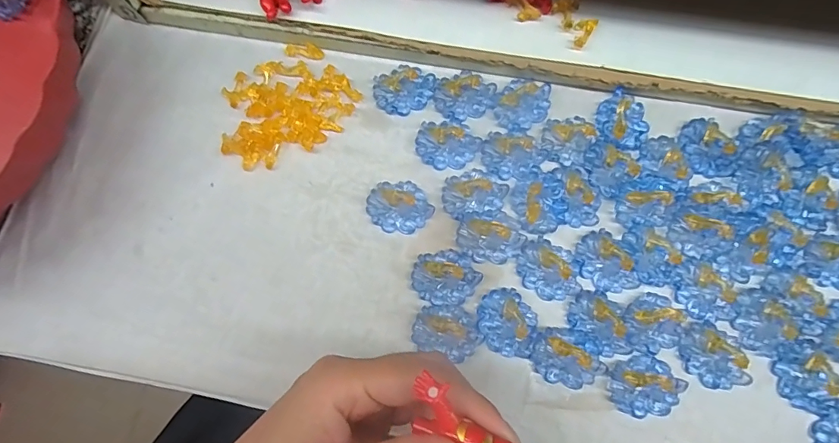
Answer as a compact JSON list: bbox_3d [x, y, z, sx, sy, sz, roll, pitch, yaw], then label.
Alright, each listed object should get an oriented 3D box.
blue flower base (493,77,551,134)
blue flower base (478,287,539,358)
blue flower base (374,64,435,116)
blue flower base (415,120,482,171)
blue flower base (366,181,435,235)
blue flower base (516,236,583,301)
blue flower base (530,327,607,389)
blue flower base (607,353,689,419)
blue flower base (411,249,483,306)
[{"bbox_3d":[0.064,-0.071,0.264,0.029,0.009,0.034,27,81,6],"label":"blue flower base"},{"bbox_3d":[0.048,0.056,0.238,0.030,0.007,0.037,-36,81,-5],"label":"blue flower base"},{"bbox_3d":[-0.009,-0.082,0.269,0.037,0.006,0.028,-24,80,-3],"label":"blue flower base"},{"bbox_3d":[0.016,-0.045,0.260,0.035,0.004,0.027,29,81,6],"label":"blue flower base"},{"bbox_3d":[-0.011,-0.009,0.249,0.037,0.014,0.030,7,80,2],"label":"blue flower base"},{"bbox_3d":[0.073,0.027,0.240,0.037,0.013,0.030,25,81,5],"label":"blue flower base"},{"bbox_3d":[0.080,0.073,0.233,0.037,0.007,0.029,8,80,2],"label":"blue flower base"},{"bbox_3d":[0.119,0.088,0.230,0.035,0.004,0.032,0,80,1],"label":"blue flower base"},{"bbox_3d":[0.015,0.031,0.242,0.037,0.008,0.030,4,80,2],"label":"blue flower base"}]

